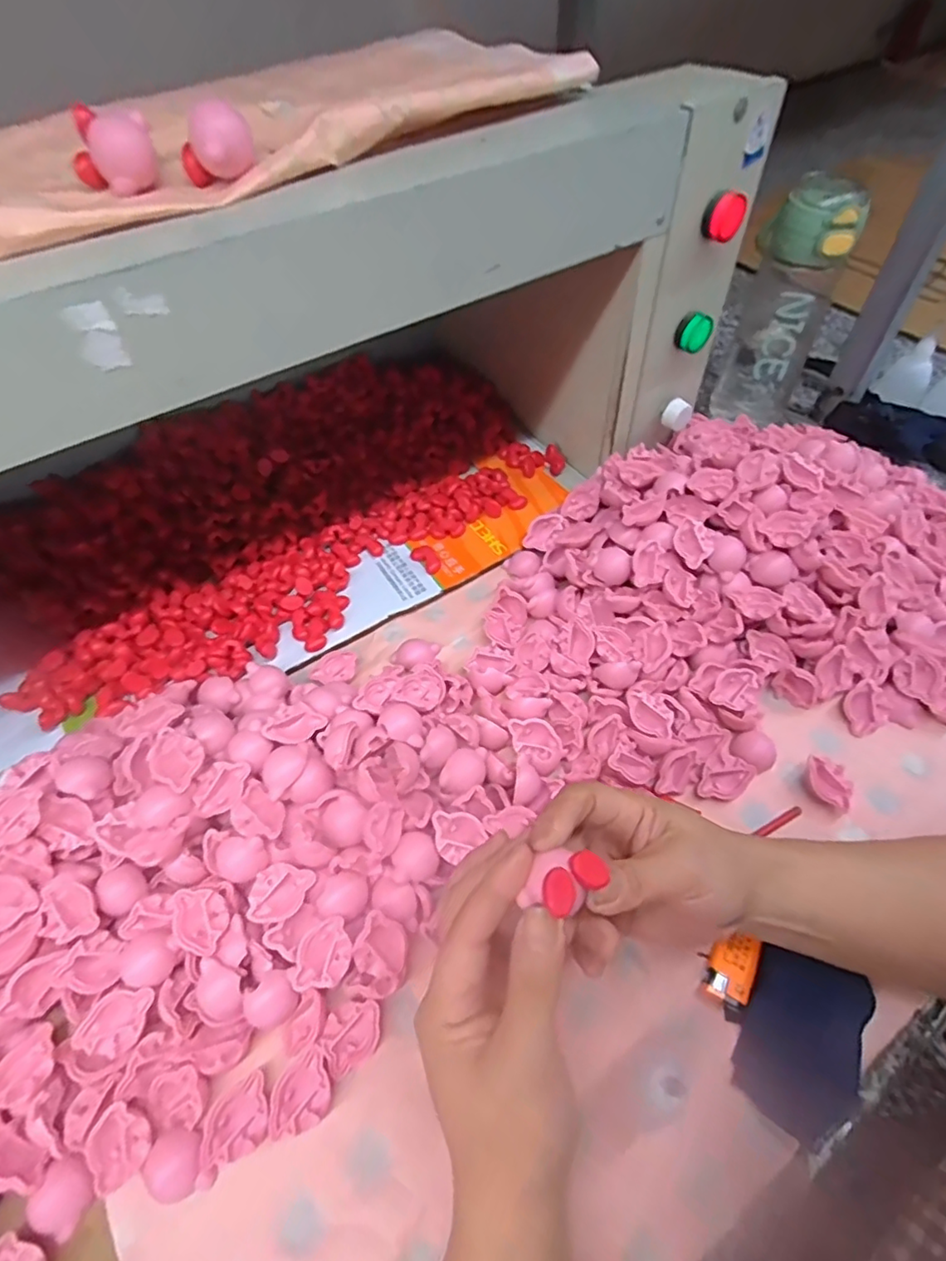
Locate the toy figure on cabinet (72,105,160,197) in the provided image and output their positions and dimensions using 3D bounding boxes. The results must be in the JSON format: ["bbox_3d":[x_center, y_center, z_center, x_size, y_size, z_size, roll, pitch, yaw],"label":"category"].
[{"bbox_3d":[-0.170,-0.227,0.272,0.033,0.025,0.024,9,57,8],"label":"toy figure on cabinet"}]

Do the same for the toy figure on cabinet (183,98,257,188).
[{"bbox_3d":[-0.122,-0.233,0.275,0.027,0.026,0.026,29,62,20],"label":"toy figure on cabinet"}]

